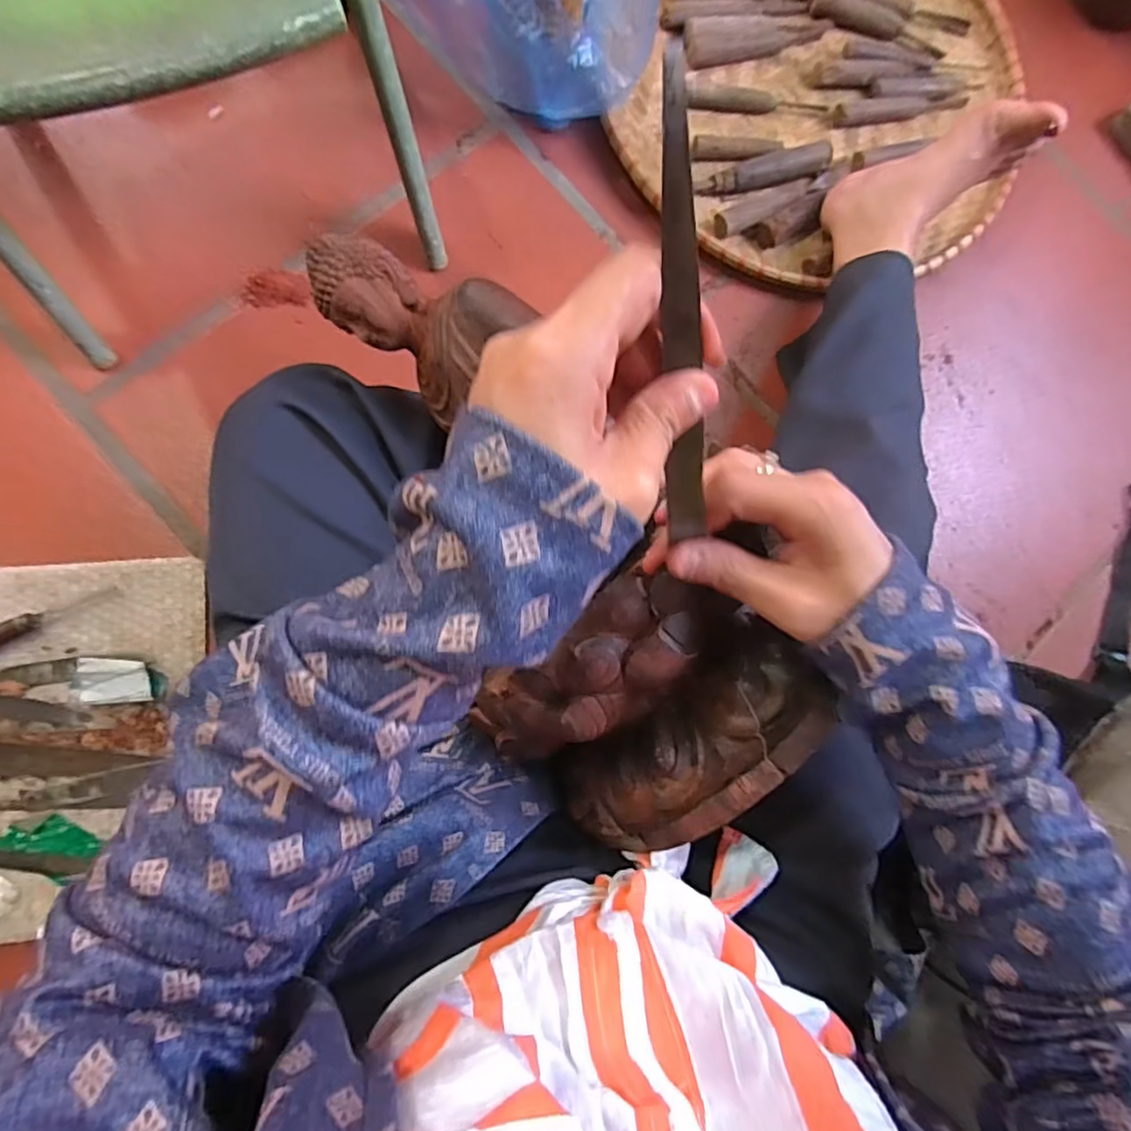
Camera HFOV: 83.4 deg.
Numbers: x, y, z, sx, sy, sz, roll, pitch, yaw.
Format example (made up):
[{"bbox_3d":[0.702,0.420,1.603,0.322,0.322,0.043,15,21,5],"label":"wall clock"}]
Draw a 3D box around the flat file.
[{"bbox_3d":[0.038,-0.065,0.206,0.015,0.165,0.006,-26,51,-9],"label":"flat file"}]

